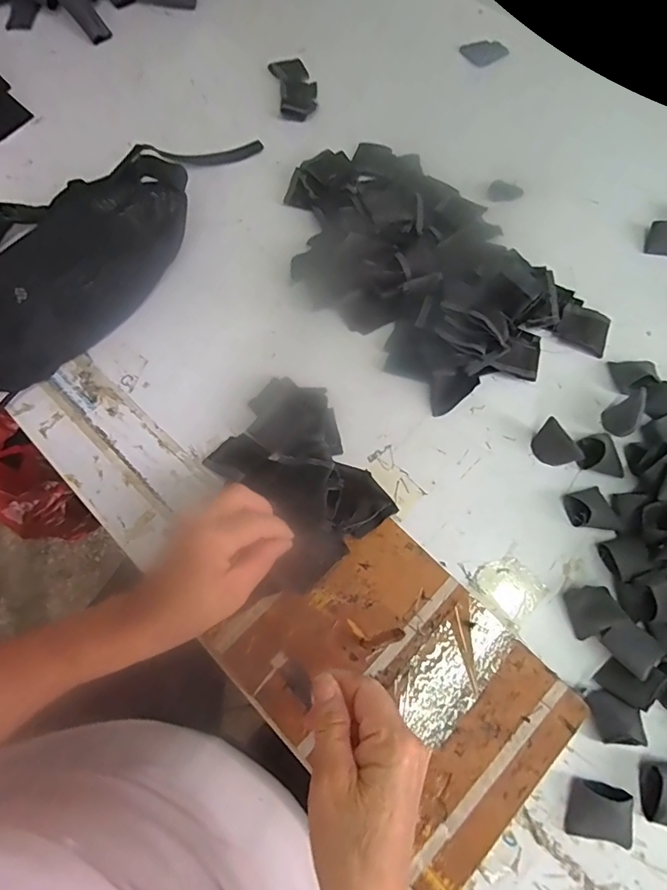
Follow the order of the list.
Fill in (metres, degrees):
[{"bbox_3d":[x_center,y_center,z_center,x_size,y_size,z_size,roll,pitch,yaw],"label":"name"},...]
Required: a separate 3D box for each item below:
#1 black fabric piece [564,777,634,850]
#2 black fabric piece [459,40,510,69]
[{"bbox_3d":[0.190,0.261,0.335,0.042,0.016,0.036,9,69,4],"label":"black fabric piece"},{"bbox_3d":[0.213,-0.553,0.667,0.057,0.004,0.048,-33,75,-8],"label":"black fabric piece"}]

